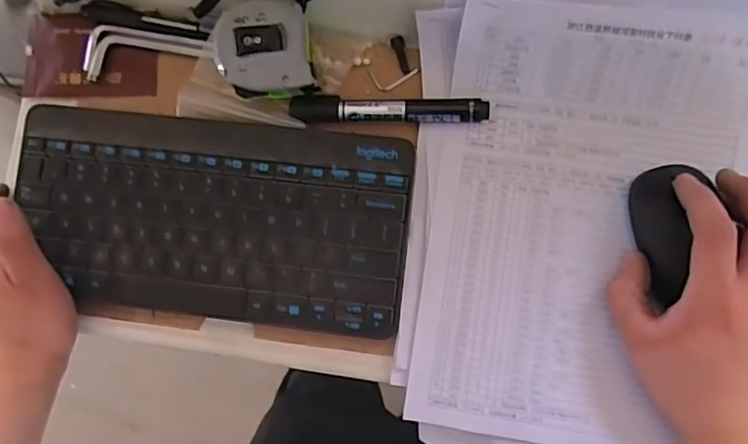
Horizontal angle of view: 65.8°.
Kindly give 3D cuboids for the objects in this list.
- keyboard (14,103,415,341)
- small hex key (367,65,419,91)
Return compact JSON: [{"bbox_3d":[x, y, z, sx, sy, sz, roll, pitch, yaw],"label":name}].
[{"bbox_3d":[-0.118,-0.004,0.409,0.280,0.014,0.137,7,86,5],"label":"keyboard"},{"bbox_3d":[0.014,-0.104,0.422,0.036,0.004,0.017,2,85,5],"label":"small hex key"}]

